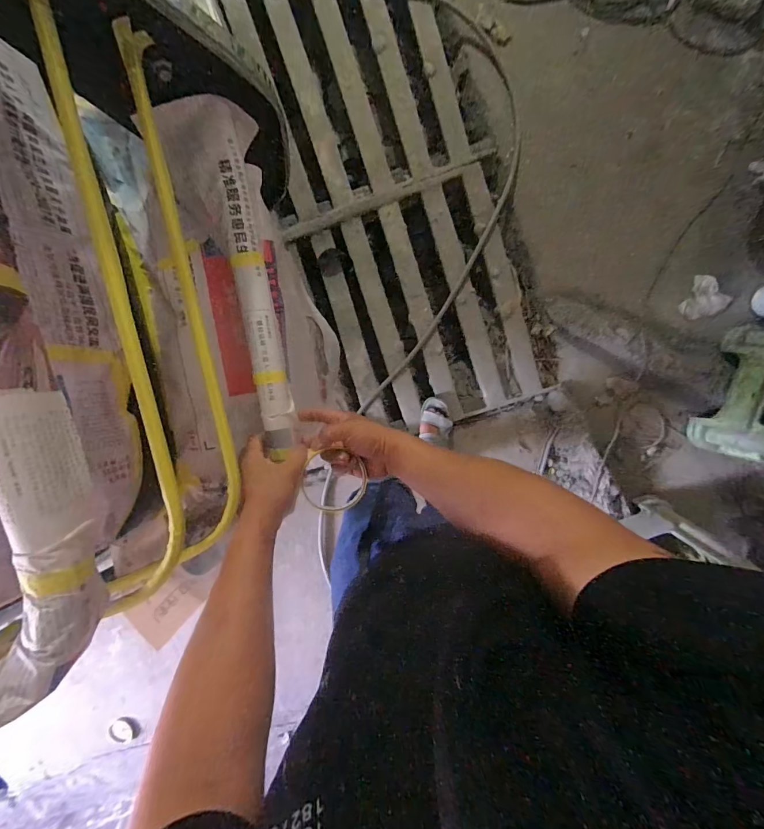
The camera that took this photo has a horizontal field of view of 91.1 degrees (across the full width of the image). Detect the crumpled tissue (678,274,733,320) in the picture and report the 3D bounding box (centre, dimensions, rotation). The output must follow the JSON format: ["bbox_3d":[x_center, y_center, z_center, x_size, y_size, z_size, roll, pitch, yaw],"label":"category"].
[{"bbox_3d":[0.992,-0.358,1.165,0.121,0.038,0.132,-41,96,7],"label":"crumpled tissue"}]

